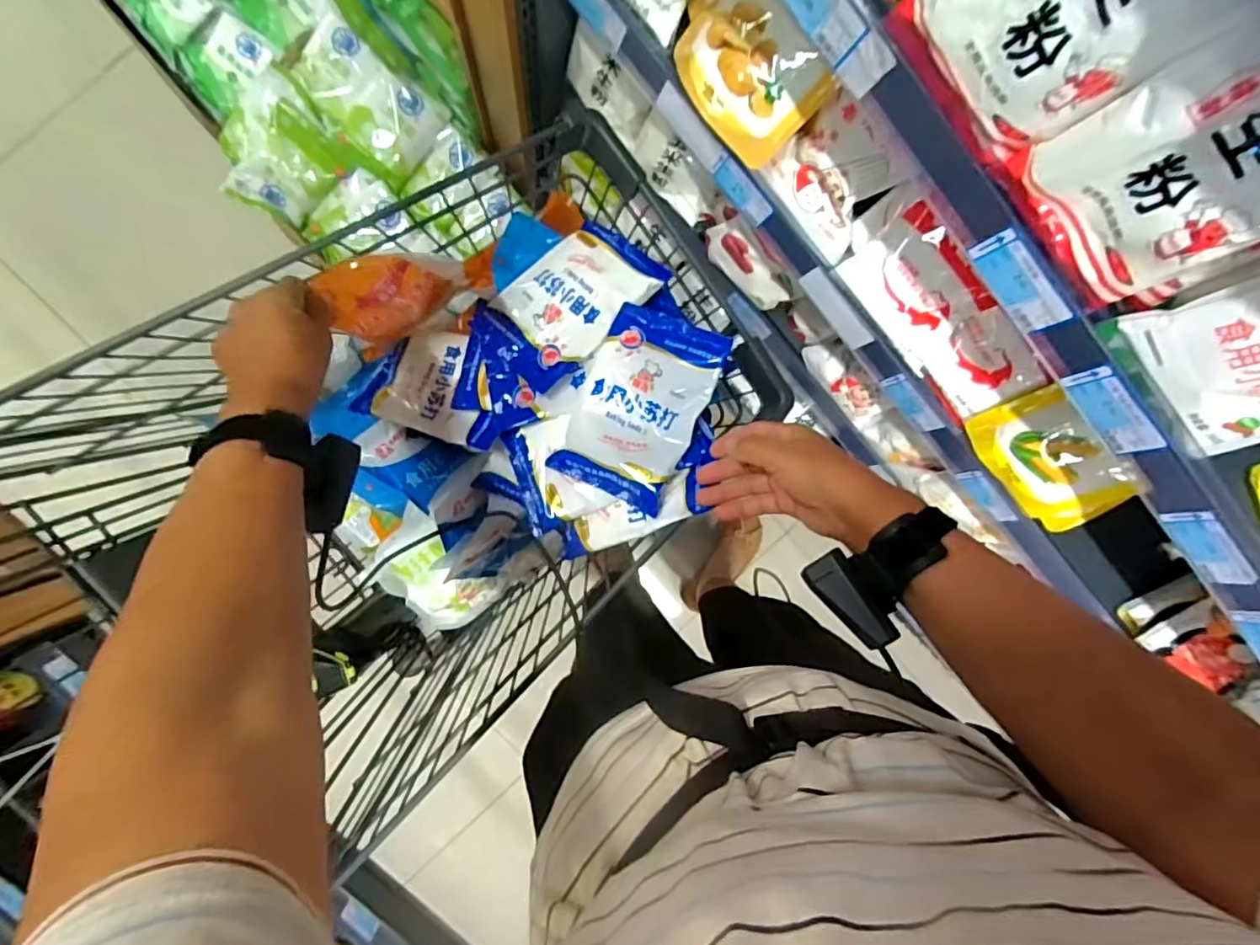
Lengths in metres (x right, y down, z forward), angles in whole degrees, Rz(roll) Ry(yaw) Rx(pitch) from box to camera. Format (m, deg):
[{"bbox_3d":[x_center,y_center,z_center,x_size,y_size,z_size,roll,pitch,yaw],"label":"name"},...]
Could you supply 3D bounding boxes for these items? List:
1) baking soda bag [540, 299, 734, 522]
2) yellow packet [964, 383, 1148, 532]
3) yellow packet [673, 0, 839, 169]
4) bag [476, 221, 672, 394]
[{"bbox_3d":[0.008,-0.068,0.569,0.126,0.026,0.185,26,91,15],"label":"baking soda bag"},{"bbox_3d":[0.462,-0.010,0.619,0.181,0.026,0.104,39,130,-12],"label":"yellow packet"},{"bbox_3d":[0.103,-0.378,0.520,0.155,0.108,0.033,53,46,-1],"label":"yellow packet"},{"bbox_3d":[-0.066,-0.184,0.615,0.200,0.025,0.130,-36,76,3],"label":"bag"}]

